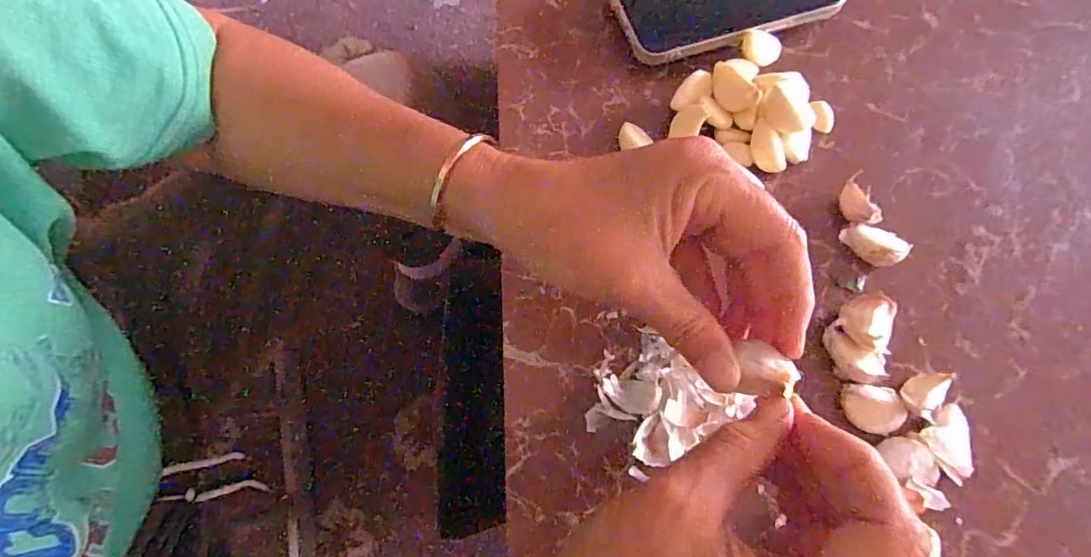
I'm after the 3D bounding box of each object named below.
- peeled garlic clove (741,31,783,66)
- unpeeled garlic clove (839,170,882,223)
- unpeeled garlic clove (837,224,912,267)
[{"bbox_3d":[0.141,-0.150,0.339,0.026,0.018,0.011,12,75,4],"label":"peeled garlic clove"},{"bbox_3d":[0.182,-0.044,0.306,0.012,0.018,0.030,-16,75,-4],"label":"unpeeled garlic clove"},{"bbox_3d":[0.190,-0.018,0.299,0.037,0.015,0.018,22,76,6],"label":"unpeeled garlic clove"}]

